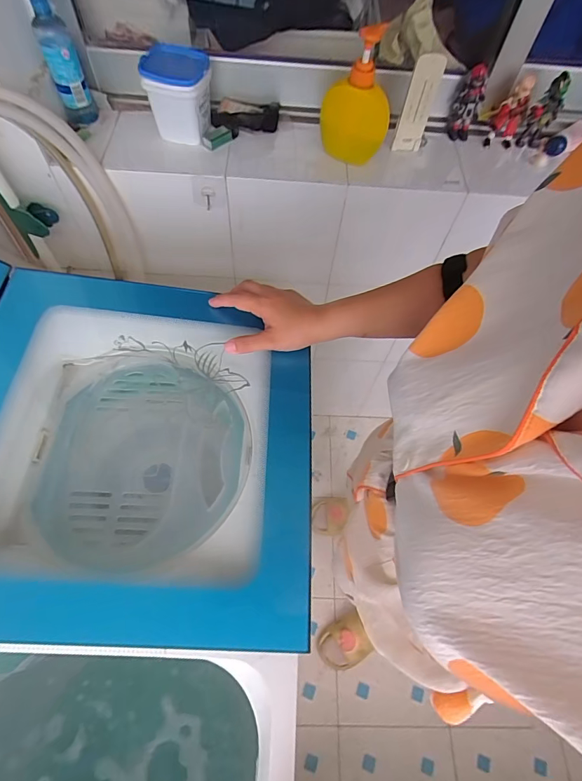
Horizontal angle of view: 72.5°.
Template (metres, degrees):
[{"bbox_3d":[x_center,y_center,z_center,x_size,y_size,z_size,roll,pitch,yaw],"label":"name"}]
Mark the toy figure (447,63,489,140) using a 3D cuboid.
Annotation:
[{"bbox_3d":[0.307,-0.506,0.694,0.046,0.103,0.045,19,63,6],"label":"toy figure"}]

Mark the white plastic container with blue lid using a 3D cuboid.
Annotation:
[{"bbox_3d":[-0.177,-0.468,0.647,0.090,0.118,0.088,8,62,0],"label":"white plastic container with blue lid"}]

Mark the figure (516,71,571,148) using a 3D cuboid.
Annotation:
[{"bbox_3d":[0.438,-0.480,0.689,0.045,0.112,0.032,-36,70,-20],"label":"figure"}]

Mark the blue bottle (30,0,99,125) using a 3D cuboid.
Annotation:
[{"bbox_3d":[-0.352,-0.509,0.615,0.047,0.162,0.050,-15,64,-12],"label":"blue bottle"}]

